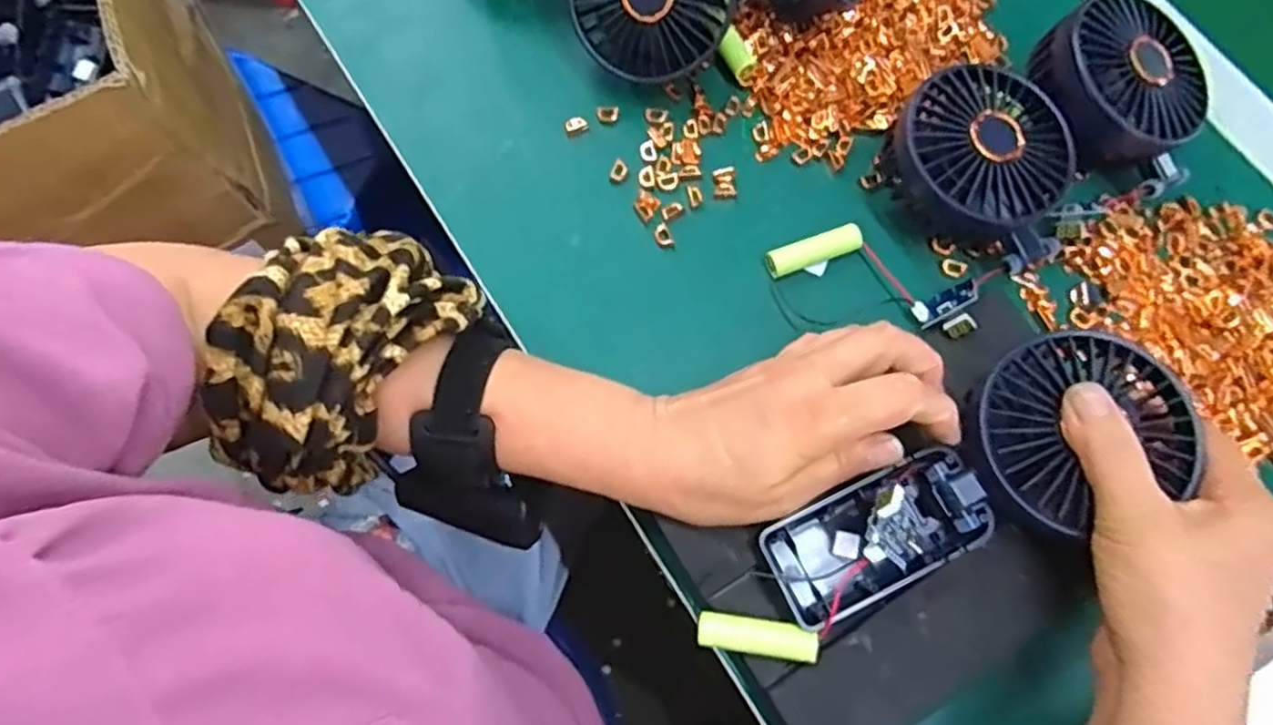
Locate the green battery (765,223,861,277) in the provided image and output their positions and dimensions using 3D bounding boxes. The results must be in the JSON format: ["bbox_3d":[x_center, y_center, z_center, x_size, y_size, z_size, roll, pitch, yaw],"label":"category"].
[{"bbox_3d":[0.093,-0.059,0.384,0.052,0.014,0.014,-18,74,-6],"label":"green battery"}]

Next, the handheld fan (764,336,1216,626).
[{"bbox_3d":[0.141,0.052,0.304,0.179,0.044,0.070,-32,75,4],"label":"handheld fan"}]

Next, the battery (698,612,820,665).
[{"bbox_3d":[0.051,0.117,0.310,0.049,0.014,0.014,8,73,2],"label":"battery"}]

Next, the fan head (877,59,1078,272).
[{"bbox_3d":[0.178,-0.096,0.367,0.080,0.047,0.097,-32,76,-10],"label":"fan head"}]

